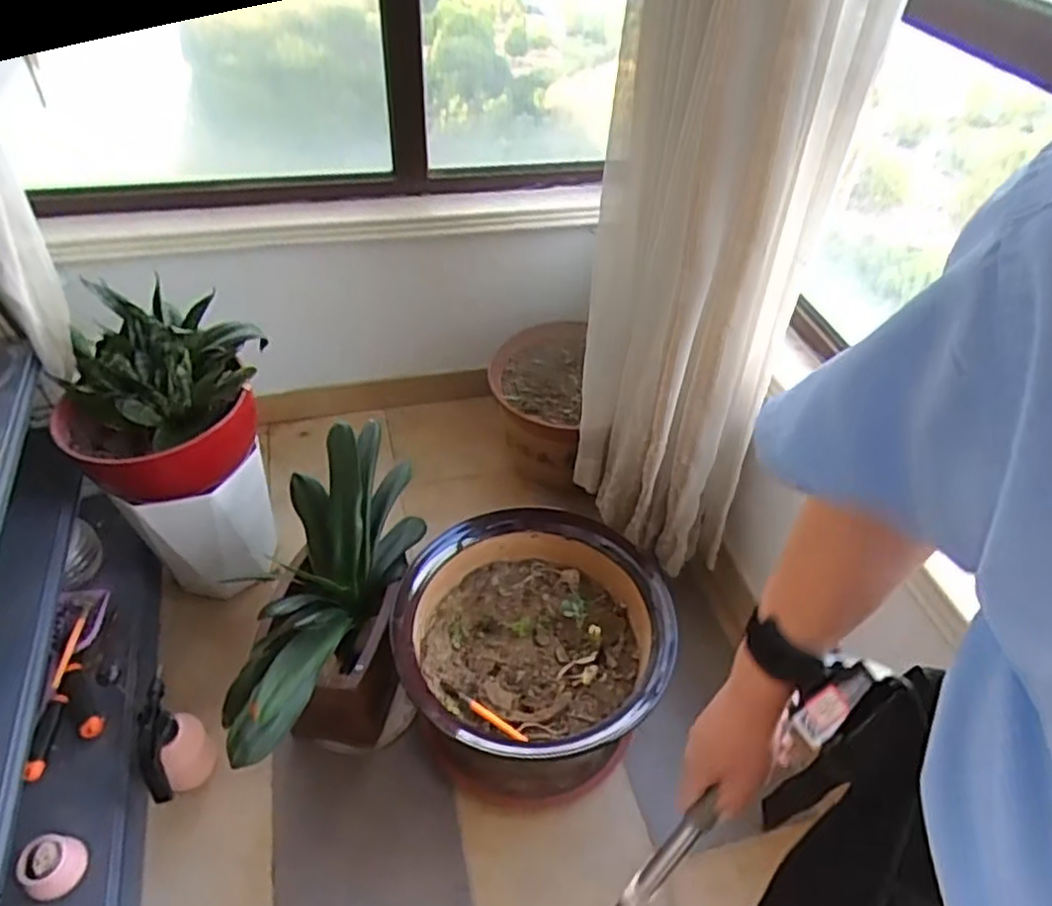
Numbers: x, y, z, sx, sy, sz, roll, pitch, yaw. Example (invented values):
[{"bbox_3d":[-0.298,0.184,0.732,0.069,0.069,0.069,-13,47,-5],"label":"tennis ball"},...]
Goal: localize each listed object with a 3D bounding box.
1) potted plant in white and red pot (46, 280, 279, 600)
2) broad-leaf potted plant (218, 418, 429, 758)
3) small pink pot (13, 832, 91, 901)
[{"bbox_3d":[-0.616,-0.015,1.243,0.286,0.505,0.307,2,45,-2],"label":"potted plant in white and red pot"},{"bbox_3d":[-0.304,0.266,1.117,0.232,0.424,0.508,2,45,-3],"label":"broad-leaf potted plant"},{"bbox_3d":[-0.643,0.559,0.936,0.064,0.060,0.065,2,45,-2],"label":"small pink pot"}]

